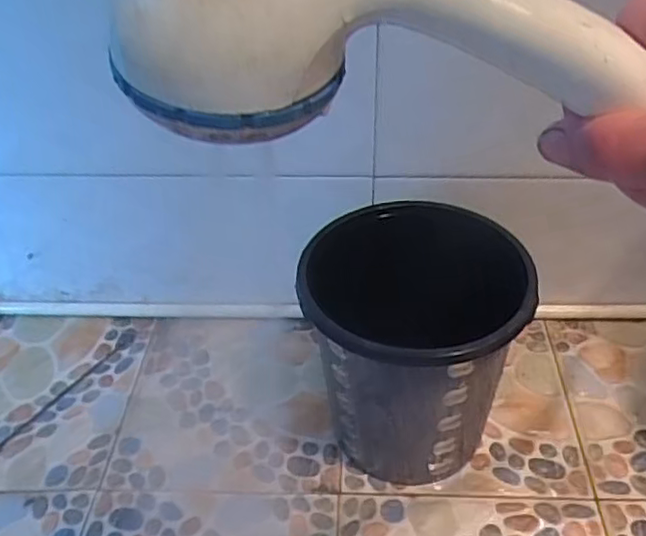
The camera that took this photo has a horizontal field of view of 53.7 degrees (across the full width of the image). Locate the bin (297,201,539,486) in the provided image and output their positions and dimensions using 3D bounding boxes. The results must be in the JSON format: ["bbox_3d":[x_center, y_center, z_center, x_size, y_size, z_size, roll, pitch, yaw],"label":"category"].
[{"bbox_3d":[0.103,0.106,0.750,0.238,0.270,0.236,2,39,7],"label":"bin"}]

